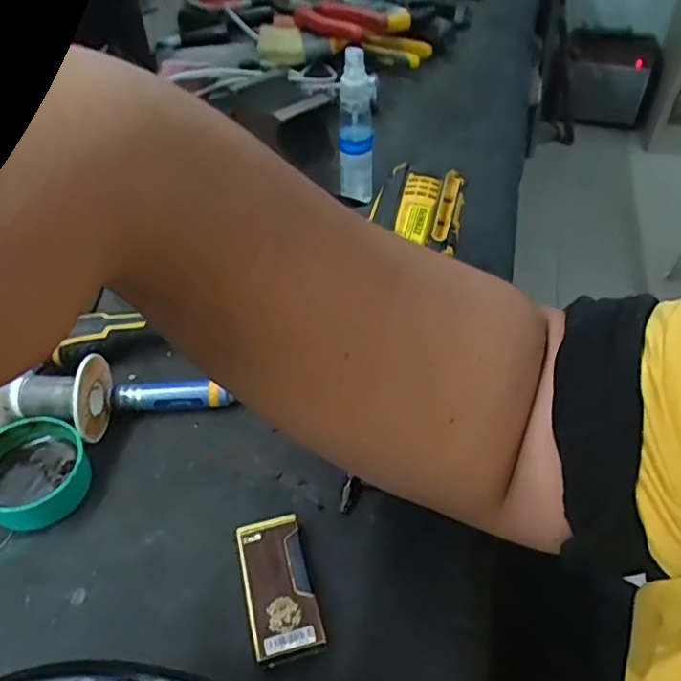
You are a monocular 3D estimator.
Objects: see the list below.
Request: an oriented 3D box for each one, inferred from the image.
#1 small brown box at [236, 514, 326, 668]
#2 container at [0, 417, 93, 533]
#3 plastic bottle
[{"bbox_3d":[-0.032,0.128,0.306,0.033,0.013,0.068,-11,48,-11],"label":"small brown box"},{"bbox_3d":[-0.179,0.078,0.347,0.058,0.030,0.058,0,47,0],"label":"container"},{"bbox_3d":[0.014,-0.176,0.506,0.029,0.133,0.025,-3,47,-3],"label":"plastic bottle"}]

